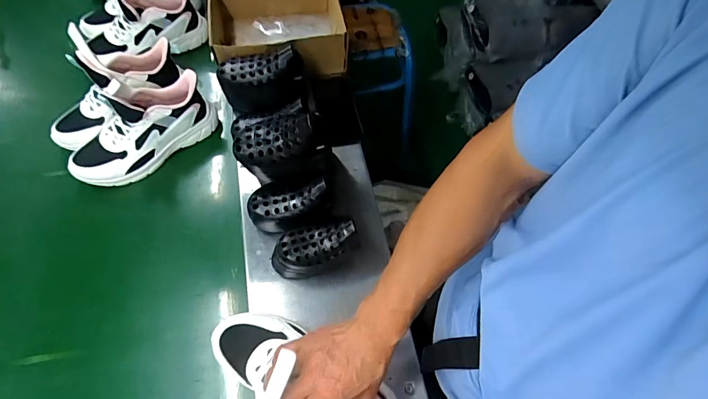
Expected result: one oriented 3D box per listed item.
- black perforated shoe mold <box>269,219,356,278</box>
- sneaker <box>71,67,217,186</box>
[{"bbox_3d":[-0.062,0.070,0.585,0.145,0.067,0.071,-28,64,12],"label":"black perforated shoe mold"},{"bbox_3d":[-0.392,-0.140,0.701,0.264,0.152,0.103,-36,69,-21],"label":"sneaker"}]

